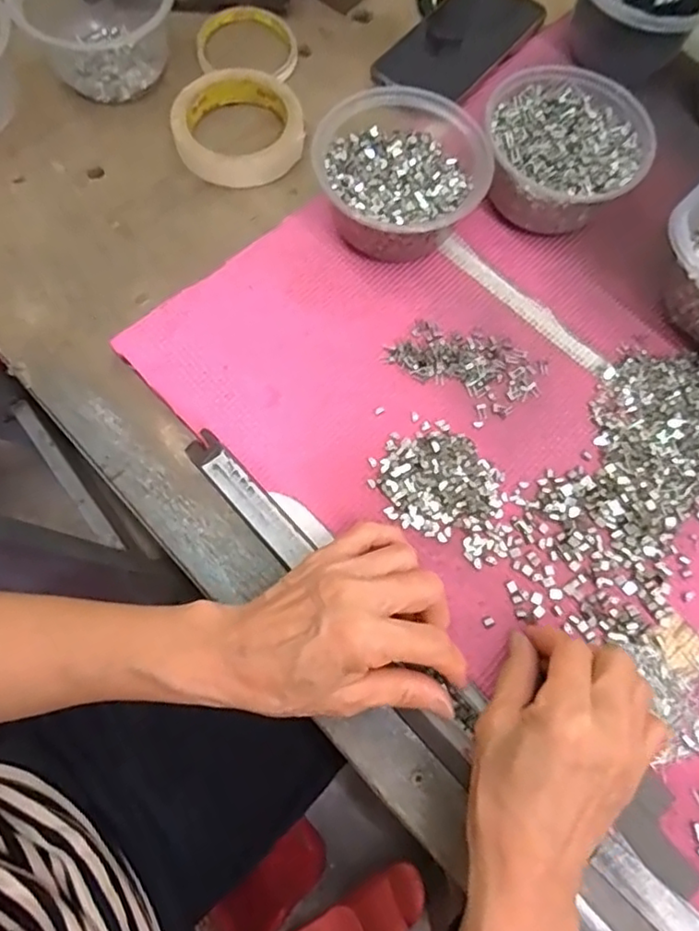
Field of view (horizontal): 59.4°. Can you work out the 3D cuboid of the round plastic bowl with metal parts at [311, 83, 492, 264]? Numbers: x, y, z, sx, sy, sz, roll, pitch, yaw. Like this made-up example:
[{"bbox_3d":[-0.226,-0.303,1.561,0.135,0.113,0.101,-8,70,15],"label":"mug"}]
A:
[{"bbox_3d":[0.035,-0.197,0.427,0.109,0.060,0.110,1,71,-2],"label":"round plastic bowl with metal parts"}]

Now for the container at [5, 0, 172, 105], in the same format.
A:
[{"bbox_3d":[-0.194,-0.348,0.477,0.114,0.057,0.110,-19,73,-8],"label":"container"}]

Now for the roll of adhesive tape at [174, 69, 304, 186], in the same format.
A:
[{"bbox_3d":[-0.087,-0.262,0.473,0.096,0.020,0.093,1,71,-2],"label":"roll of adhesive tape"}]

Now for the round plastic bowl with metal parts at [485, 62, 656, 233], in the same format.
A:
[{"bbox_3d":[0.150,-0.221,0.443,0.108,0.059,0.111,1,71,-2],"label":"round plastic bowl with metal parts"}]

